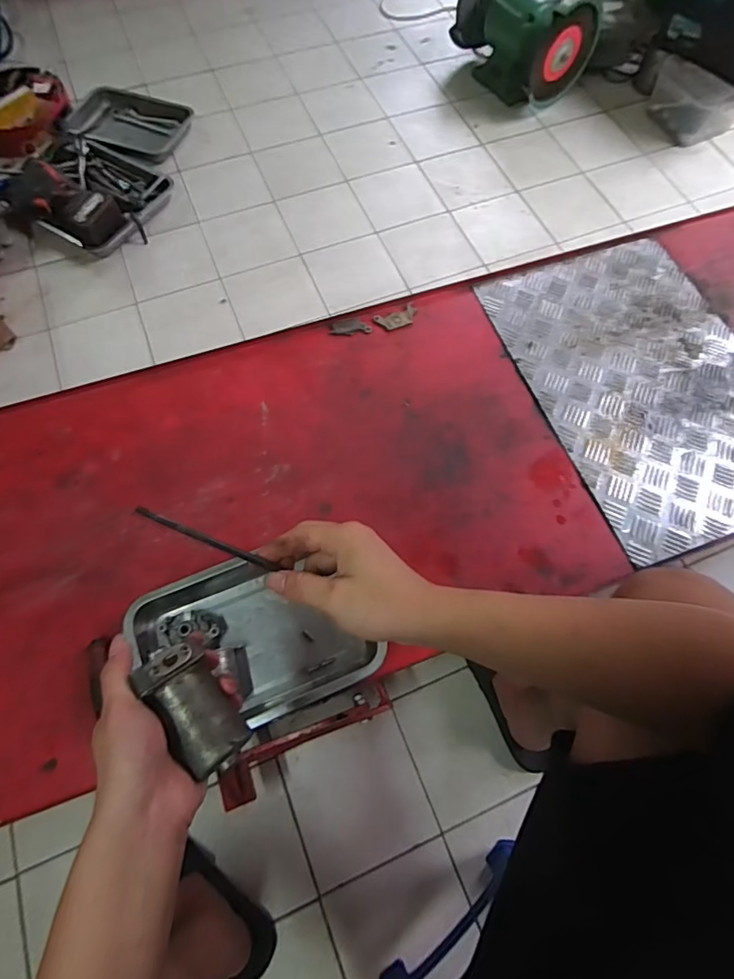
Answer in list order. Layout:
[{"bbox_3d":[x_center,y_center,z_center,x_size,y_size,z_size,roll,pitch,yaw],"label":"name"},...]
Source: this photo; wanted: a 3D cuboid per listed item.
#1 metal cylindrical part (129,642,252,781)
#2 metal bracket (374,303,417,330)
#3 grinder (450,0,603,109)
[{"bbox_3d":[-0.128,0.162,0.375,0.045,0.043,0.089,-34,72,-14],"label":"metal cylindrical part"},{"bbox_3d":[0.056,-0.319,0.938,0.078,0.004,0.043,-20,69,-9],"label":"metal bracket"},{"bbox_3d":[0.432,-1.274,1.405,0.198,0.239,0.368,-31,71,-13],"label":"grinder"}]

